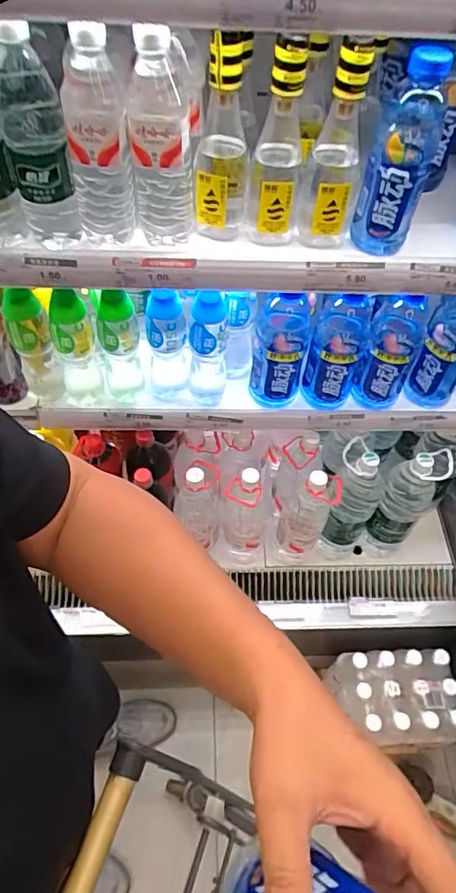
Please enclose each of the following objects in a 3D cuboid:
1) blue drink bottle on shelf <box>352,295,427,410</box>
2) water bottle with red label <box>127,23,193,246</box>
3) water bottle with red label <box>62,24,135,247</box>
[{"bbox_3d":[0.263,-0.158,0.845,0.089,0.205,0.085,22,56,12],"label":"blue drink bottle on shelf"},{"bbox_3d":[-0.071,-0.322,0.553,0.064,0.217,0.062,-3,54,-6],"label":"water bottle with red label"},{"bbox_3d":[-0.141,-0.329,0.560,0.060,0.217,0.070,-11,56,-12],"label":"water bottle with red label"}]

